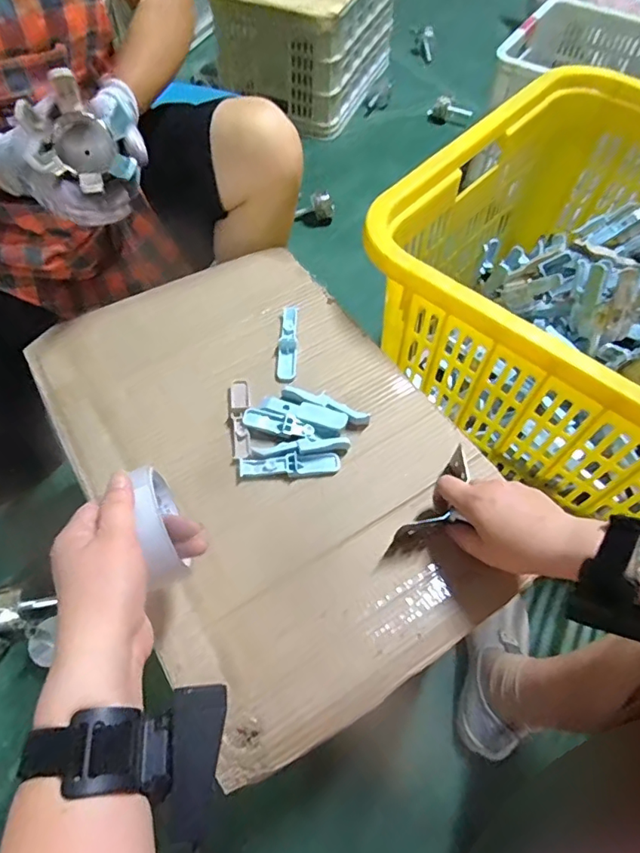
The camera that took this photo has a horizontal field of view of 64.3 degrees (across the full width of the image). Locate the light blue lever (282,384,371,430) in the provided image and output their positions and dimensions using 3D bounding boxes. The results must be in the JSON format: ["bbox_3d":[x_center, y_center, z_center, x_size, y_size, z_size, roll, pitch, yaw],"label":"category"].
[{"bbox_3d":[0.005,-0.020,0.543,0.098,0.021,0.021,17,60,8],"label":"light blue lever"}]

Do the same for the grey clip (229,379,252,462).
[{"bbox_3d":[-0.085,-0.009,0.537,0.022,0.015,0.095,-4,59,-4],"label":"grey clip"}]

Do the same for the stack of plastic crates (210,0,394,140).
[{"bbox_3d":[-0.021,-1.095,1.407,0.355,0.291,0.520,22,61,11],"label":"stack of plastic crates"}]

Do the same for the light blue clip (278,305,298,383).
[{"bbox_3d":[-0.037,-0.096,0.594,0.020,0.019,0.101,2,59,0],"label":"light blue clip"}]

